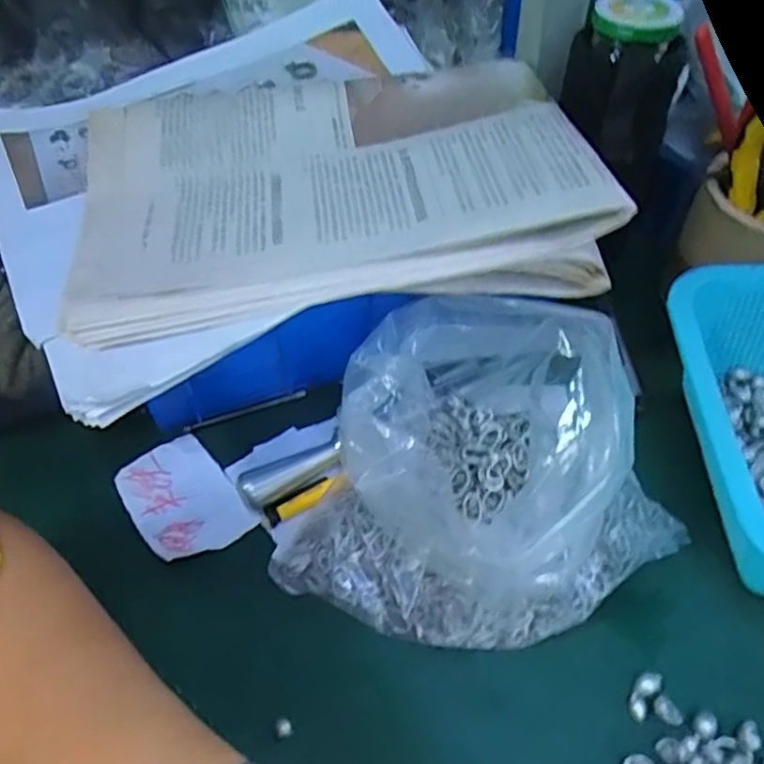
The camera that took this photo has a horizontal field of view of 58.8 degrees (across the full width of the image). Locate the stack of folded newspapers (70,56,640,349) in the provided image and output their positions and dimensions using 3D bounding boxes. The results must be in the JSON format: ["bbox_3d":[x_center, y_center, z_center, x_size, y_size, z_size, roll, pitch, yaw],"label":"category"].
[{"bbox_3d":[-0.034,-0.123,0.386,0.278,0.040,0.213,-7,49,-5],"label":"stack of folded newspapers"}]

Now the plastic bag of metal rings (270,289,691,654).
[{"bbox_3d":[0.059,0.040,0.334,0.173,0.085,0.174,22,53,19],"label":"plastic bag of metal rings"}]

